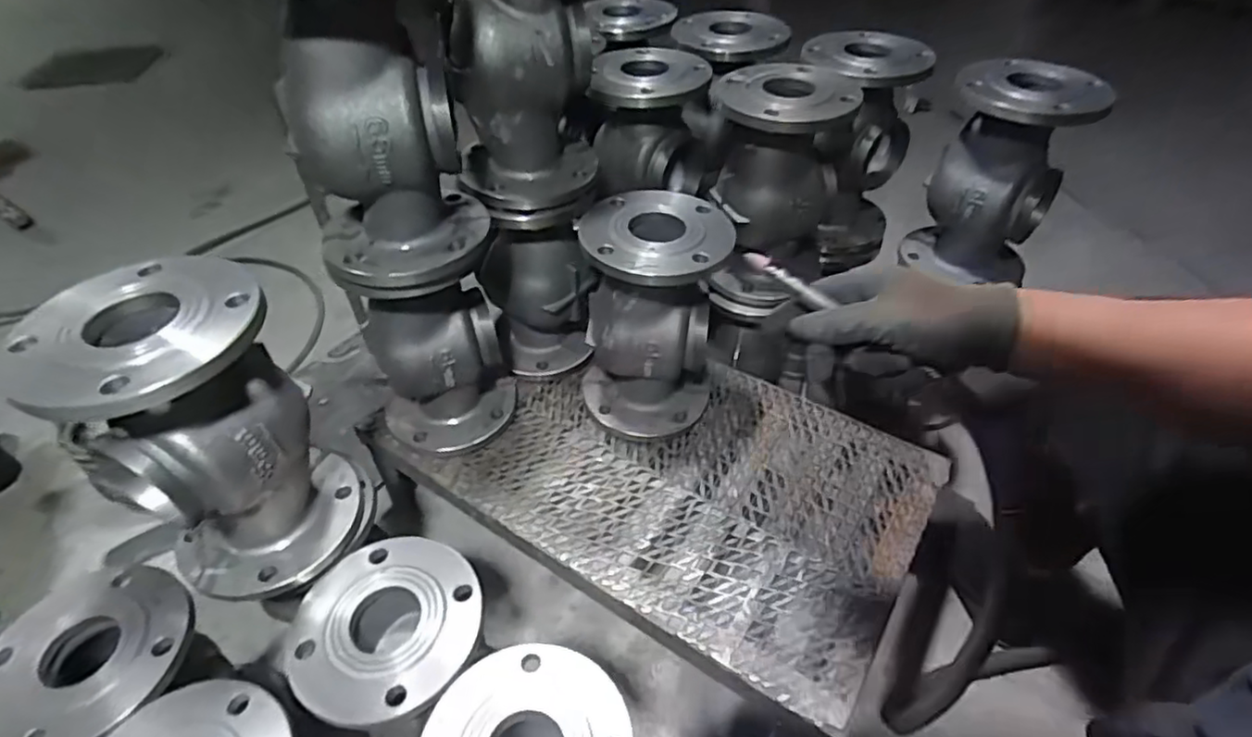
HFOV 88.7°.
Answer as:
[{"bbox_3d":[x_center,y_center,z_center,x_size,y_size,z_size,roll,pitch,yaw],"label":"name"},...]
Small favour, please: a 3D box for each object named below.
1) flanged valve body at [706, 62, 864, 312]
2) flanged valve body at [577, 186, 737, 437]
[{"bbox_3d":[0.205,-0.244,0.911,0.172,0.304,0.187,17,47,16],"label":"flanged valve body"},{"bbox_3d":[0.034,-0.062,0.824,0.173,0.282,0.170,4,45,4],"label":"flanged valve body"}]

